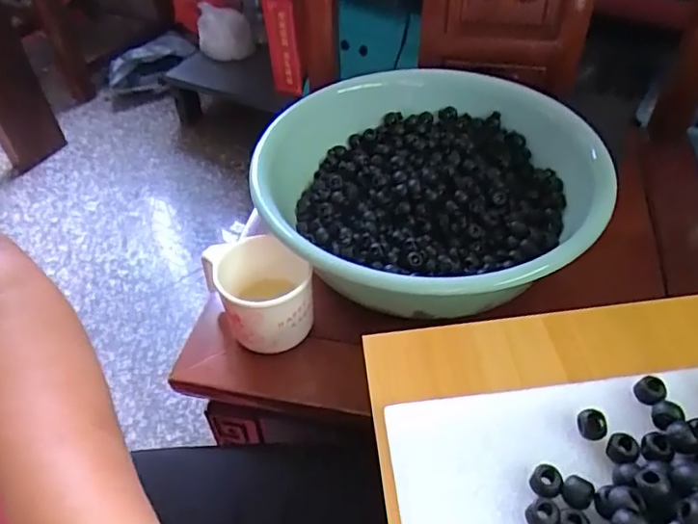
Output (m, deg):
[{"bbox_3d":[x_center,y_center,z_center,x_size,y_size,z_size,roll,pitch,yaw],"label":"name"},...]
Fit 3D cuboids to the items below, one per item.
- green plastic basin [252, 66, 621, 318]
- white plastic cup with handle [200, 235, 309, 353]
[{"bbox_3d":[0.077,-0.073,0.539,0.266,0.103,0.315,-12,47,-7],"label":"green plastic basin"},{"bbox_3d":[-0.073,0.024,0.484,0.073,0.067,0.082,-21,49,-15],"label":"white plastic cup with handle"}]

